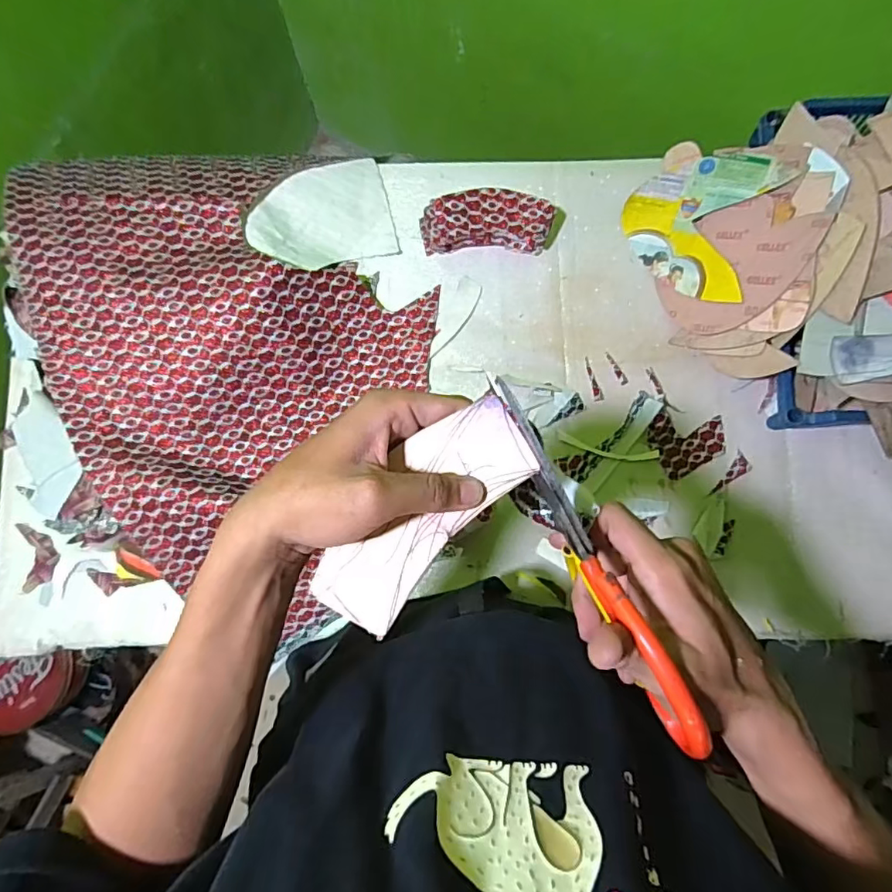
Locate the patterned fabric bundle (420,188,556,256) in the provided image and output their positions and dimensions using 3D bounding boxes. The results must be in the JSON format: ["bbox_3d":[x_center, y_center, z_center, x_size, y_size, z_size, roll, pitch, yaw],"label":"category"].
[{"bbox_3d":[0.050,-0.280,0.685,0.156,0.042,0.066,3,82,-1],"label":"patterned fabric bundle"}]

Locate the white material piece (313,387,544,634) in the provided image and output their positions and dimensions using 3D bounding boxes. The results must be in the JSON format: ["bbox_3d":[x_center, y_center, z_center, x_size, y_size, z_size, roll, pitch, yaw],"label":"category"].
[{"bbox_3d":[-0.011,0.034,0.285,0.054,0.010,0.132,39,87,5],"label":"white material piece"}]

